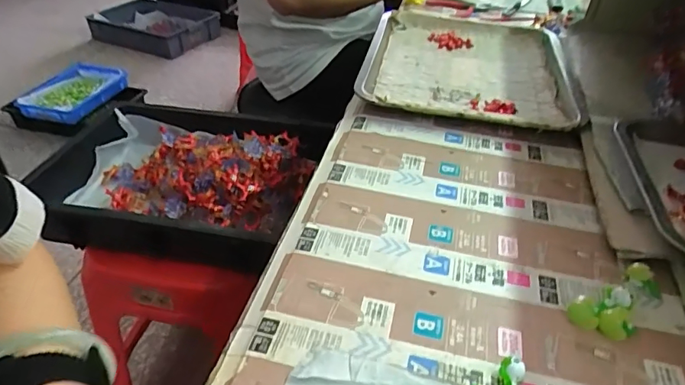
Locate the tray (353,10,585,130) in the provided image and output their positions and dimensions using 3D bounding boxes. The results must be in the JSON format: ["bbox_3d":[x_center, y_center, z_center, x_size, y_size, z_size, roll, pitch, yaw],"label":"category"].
[{"bbox_3d":[0.167,-0.177,0.640,0.250,0.041,0.315,8,38,9],"label":"tray"}]

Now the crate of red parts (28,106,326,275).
[{"bbox_3d":[-0.271,-0.026,0.823,0.420,0.097,0.317,9,39,10],"label":"crate of red parts"}]

